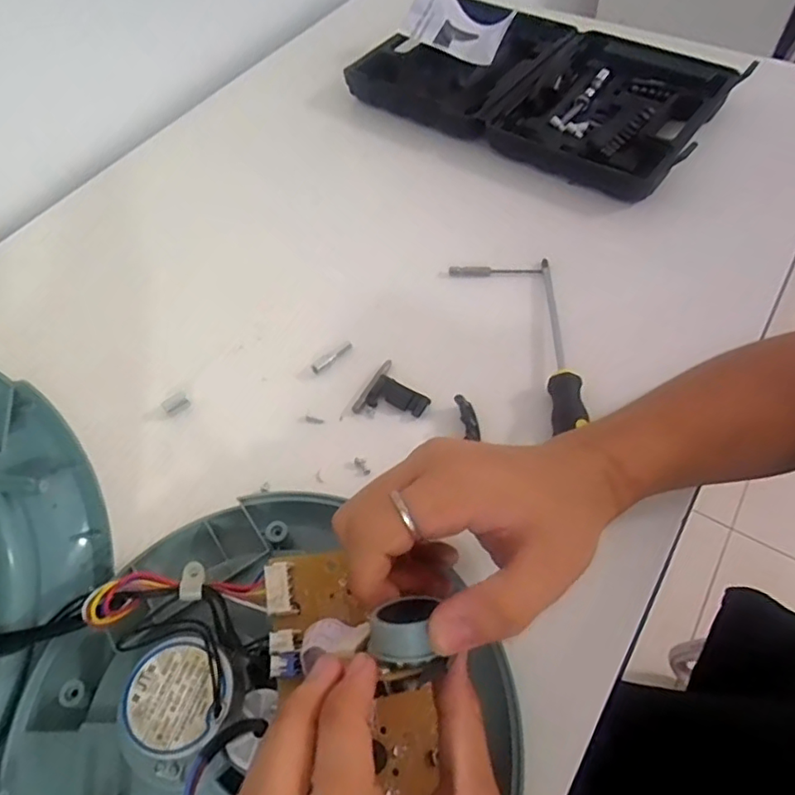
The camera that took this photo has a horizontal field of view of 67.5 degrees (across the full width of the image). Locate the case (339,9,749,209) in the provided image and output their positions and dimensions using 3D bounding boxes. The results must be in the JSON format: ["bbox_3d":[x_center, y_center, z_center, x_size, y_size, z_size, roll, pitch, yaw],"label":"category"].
[{"bbox_3d":[0.143,-0.315,0.609,0.336,0.046,0.199,31,62,22],"label":"case"}]

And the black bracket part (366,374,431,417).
[{"bbox_3d":[0.000,0.001,0.416,0.039,0.010,0.024,25,60,19],"label":"black bracket part"}]

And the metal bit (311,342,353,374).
[{"bbox_3d":[-0.048,-0.030,0.442,0.037,0.004,0.007,-39,64,-21],"label":"metal bit"}]

